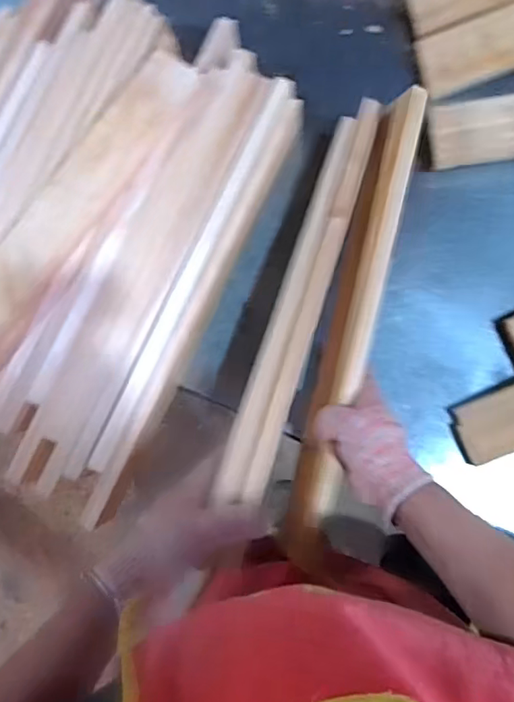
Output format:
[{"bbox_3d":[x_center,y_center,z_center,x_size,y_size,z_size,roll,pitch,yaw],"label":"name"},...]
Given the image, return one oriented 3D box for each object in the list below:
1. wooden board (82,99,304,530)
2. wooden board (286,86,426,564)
[{"bbox_3d":[-0.062,-0.047,0.611,0.022,0.075,0.510,24,86,8],"label":"wooden board"},{"bbox_3d":[0.101,-0.036,0.571,0.019,0.069,0.498,19,81,-35],"label":"wooden board"}]

